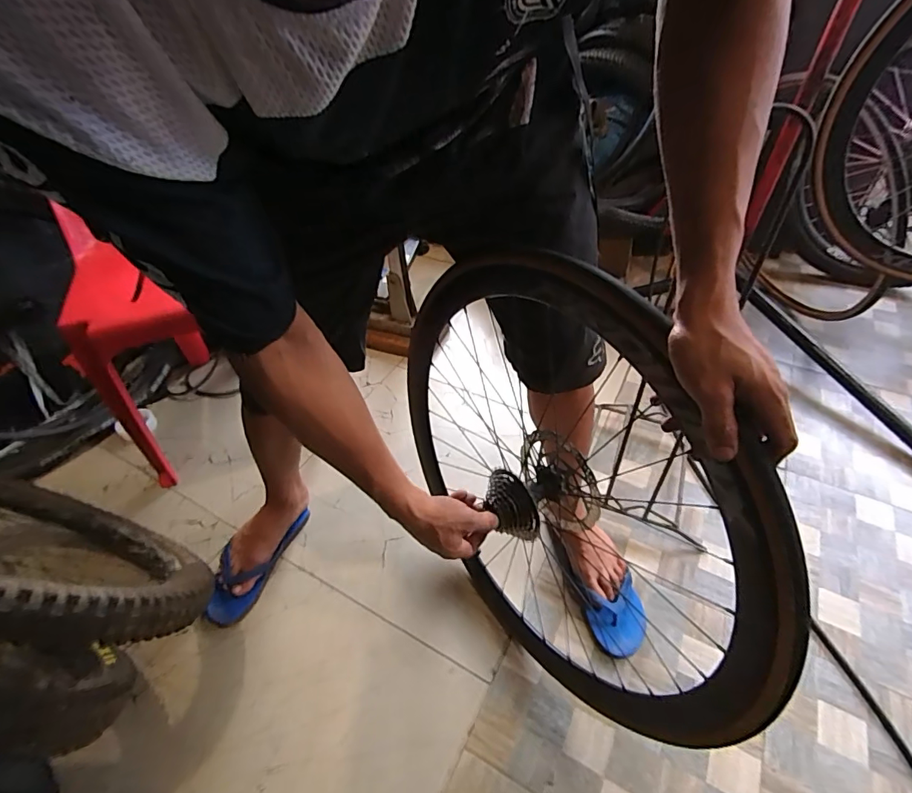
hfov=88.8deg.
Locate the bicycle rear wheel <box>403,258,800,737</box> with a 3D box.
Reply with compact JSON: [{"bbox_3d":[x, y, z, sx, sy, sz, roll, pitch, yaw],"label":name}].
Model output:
[{"bbox_3d":[0.105,0.151,0.650,0.124,0.659,0.624,-26,49,-21],"label":"bicycle rear wheel"}]

